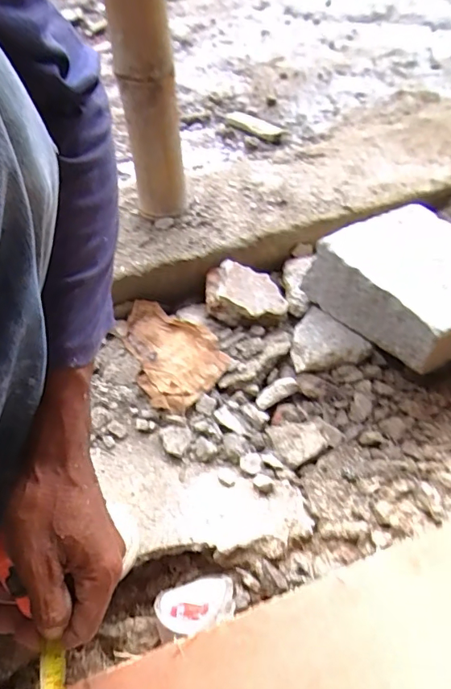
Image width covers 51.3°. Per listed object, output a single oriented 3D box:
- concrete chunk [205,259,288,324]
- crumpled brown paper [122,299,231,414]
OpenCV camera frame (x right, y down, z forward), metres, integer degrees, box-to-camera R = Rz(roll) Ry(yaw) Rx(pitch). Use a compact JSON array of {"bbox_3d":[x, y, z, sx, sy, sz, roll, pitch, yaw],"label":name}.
[{"bbox_3d":[0.029,-0.074,0.697,0.122,0.054,0.076,5,48,8],"label":"concrete chunk"},{"bbox_3d":[-0.080,0.009,0.668,0.126,0.031,0.182,-29,53,-21],"label":"crumpled brown paper"}]

